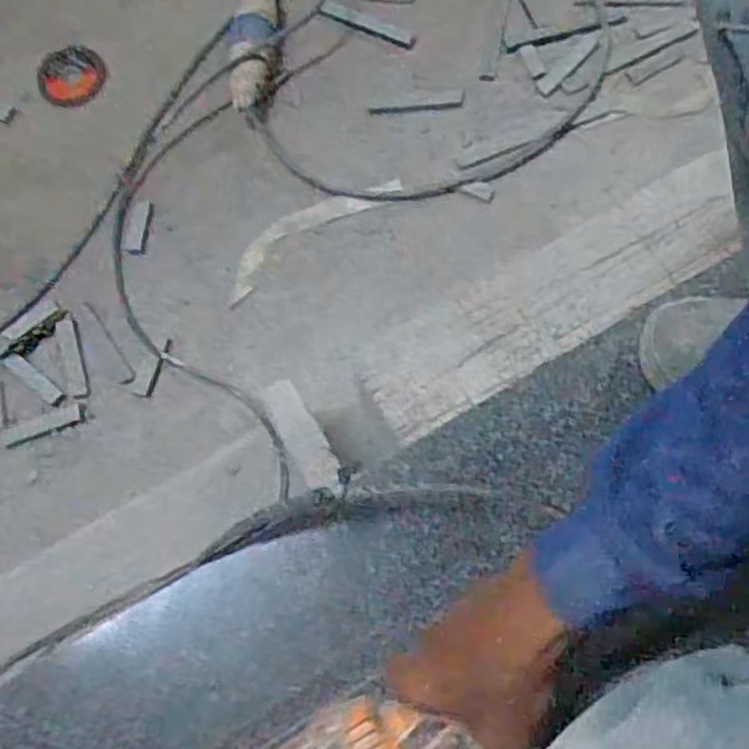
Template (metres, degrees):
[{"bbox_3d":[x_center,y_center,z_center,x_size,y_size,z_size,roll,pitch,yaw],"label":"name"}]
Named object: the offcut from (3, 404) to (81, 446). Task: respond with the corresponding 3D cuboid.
[{"bbox_3d":[-0.343,0.052,0.779,0.080,0.006,0.018,-22,74,-4],"label":"offcut"}]

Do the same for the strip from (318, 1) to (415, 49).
[{"bbox_3d":[-0.011,-0.421,0.910,0.126,0.009,0.022,24,75,9],"label":"strip"}]

